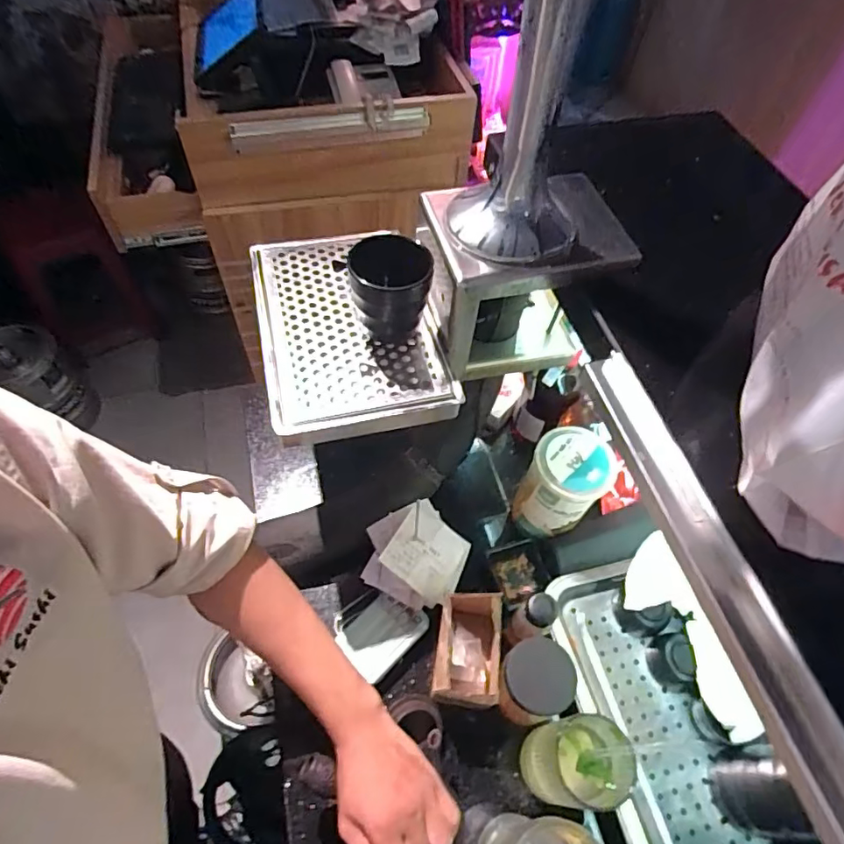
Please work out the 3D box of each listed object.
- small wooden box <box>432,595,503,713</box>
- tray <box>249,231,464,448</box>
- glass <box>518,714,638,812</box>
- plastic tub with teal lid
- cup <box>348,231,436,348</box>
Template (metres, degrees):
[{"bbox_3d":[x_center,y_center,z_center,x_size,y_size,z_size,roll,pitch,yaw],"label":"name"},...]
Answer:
[{"bbox_3d":[0.048,0.242,0.586,0.069,0.085,0.103,8,56,3],"label":"small wooden box"},{"bbox_3d":[-0.076,-0.095,0.546,0.168,0.035,0.247,-12,58,-11],"label":"tray"},{"bbox_3d":[0.141,0.315,0.503,0.074,0.108,0.070,-4,56,-6],"label":"glass"},{"bbox_3d":[0.167,0.078,0.649,0.090,0.132,0.091,21,58,11],"label":"plastic tub with teal lid"},{"bbox_3d":[-0.030,-0.121,0.504,0.069,0.080,0.065,1,56,-2],"label":"cup"}]

